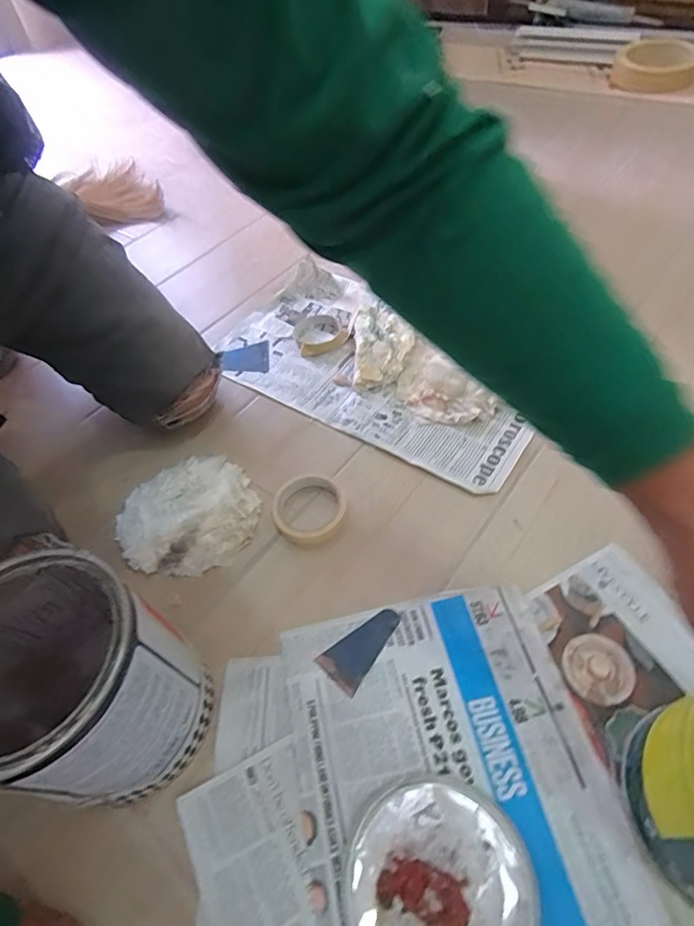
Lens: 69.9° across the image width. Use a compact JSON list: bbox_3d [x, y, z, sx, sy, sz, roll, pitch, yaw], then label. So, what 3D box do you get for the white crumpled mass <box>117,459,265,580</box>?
[{"bbox_3d":[-0.206,0.066,0.641,0.173,0.031,0.168,-4,52,5],"label":"white crumpled mass"}]

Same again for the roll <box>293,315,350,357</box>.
[{"bbox_3d":[-0.047,-0.222,0.842,0.087,0.017,0.099,-18,52,-7],"label":"roll"}]

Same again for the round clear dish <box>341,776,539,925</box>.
[{"bbox_3d":[0.072,0.342,0.398,0.145,0.010,0.146,-4,52,5],"label":"round clear dish"}]

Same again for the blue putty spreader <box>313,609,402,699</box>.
[{"bbox_3d":[0.017,0.193,0.528,0.048,0.004,0.094,35,63,29],"label":"blue putty spreader"}]

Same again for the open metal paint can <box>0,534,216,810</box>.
[{"bbox_3d":[-0.229,0.193,0.428,0.165,0.188,0.151,-4,52,5],"label":"open metal paint can"}]

